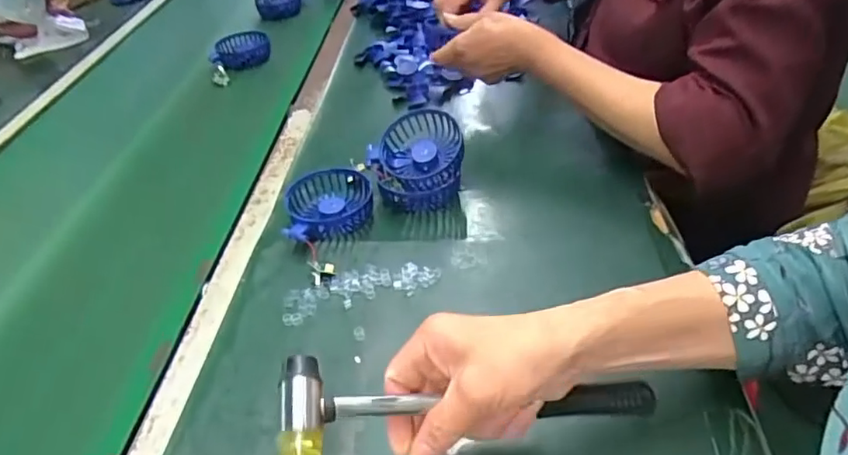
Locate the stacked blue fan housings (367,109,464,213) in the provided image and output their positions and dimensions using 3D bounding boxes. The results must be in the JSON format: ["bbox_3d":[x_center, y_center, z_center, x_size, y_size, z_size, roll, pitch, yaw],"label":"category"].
[{"bbox_3d":[-0.007,-0.068,0.623,0.100,0.066,0.096,-10,40,-5],"label":"stacked blue fan housings"}]

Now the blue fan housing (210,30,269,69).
[{"bbox_3d":[-0.306,-0.294,0.975,0.096,0.041,0.080,-11,39,-5],"label":"blue fan housing"}]

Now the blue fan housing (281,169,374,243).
[{"bbox_3d":[-0.097,-0.022,0.602,0.086,0.030,0.101,-6,40,-1],"label":"blue fan housing"}]

